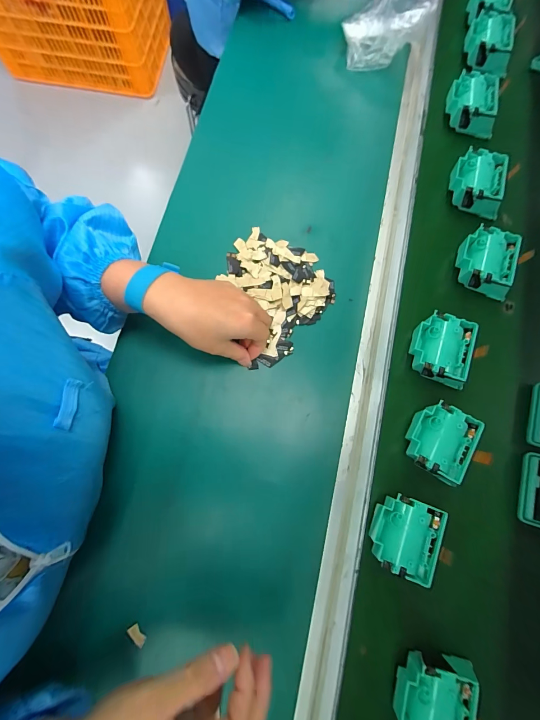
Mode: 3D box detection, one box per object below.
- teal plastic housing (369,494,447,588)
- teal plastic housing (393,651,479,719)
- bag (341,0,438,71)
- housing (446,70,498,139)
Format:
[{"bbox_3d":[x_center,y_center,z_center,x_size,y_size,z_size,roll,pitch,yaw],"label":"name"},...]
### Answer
[{"bbox_3d":[0.140,0.184,0.332,0.068,0.040,0.073,20,71,8],"label":"teal plastic housing"},{"bbox_3d":[0.152,0.317,0.294,0.065,0.039,0.073,23,72,9],"label":"teal plastic housing"},{"bbox_3d":[0.177,-0.524,0.489,0.117,0.067,0.109,4,70,2],"label":"bag"},{"bbox_3d":[0.304,-0.388,0.480,0.069,0.039,0.082,8,70,4],"label":"housing"}]

